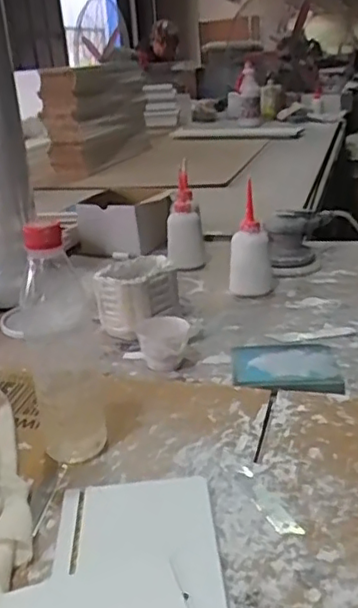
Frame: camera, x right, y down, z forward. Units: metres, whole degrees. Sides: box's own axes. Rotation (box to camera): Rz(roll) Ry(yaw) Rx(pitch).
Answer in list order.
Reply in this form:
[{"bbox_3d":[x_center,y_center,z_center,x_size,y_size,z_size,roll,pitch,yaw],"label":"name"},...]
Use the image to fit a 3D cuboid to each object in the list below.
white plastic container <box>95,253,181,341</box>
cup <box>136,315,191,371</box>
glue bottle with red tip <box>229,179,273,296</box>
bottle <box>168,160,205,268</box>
[{"bbox_3d":[-0.056,-0.012,0.853,0.092,0.079,0.115,9,25,30],"label":"white plastic container"},{"bbox_3d":[-0.019,0.043,0.758,0.063,0.042,0.062,-1,23,0],"label":"cup"},{"bbox_3d":[0.111,-0.087,0.943,0.066,0.144,0.059,-1,22,8],"label":"glue bottle with red tip"},{"bbox_3d":[0.012,-0.143,1.085,0.064,0.150,0.069,-3,22,1],"label":"bottle"}]

